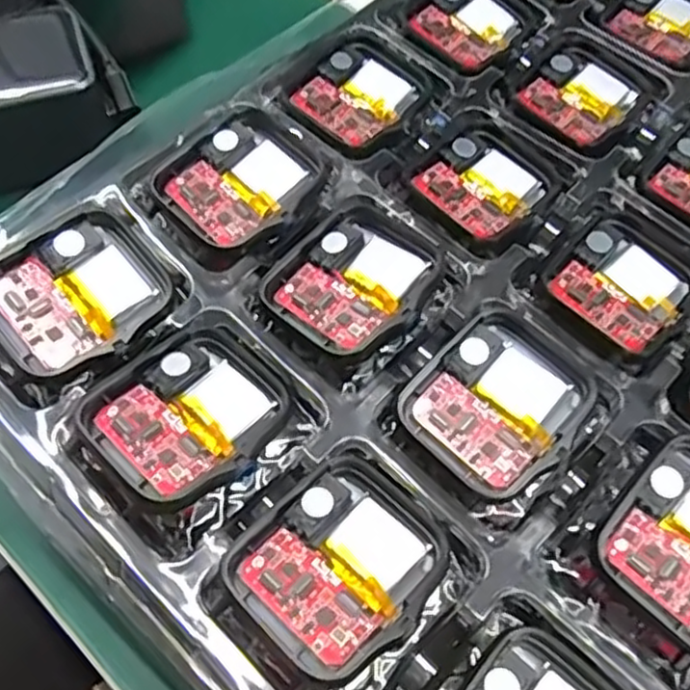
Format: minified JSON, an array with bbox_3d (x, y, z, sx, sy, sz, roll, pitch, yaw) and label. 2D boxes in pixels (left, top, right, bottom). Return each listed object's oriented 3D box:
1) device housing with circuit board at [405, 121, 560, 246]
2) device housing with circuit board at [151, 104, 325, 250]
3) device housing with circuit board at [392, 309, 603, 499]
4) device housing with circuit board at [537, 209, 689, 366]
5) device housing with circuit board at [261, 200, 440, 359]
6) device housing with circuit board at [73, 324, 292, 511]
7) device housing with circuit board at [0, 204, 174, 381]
[{"bbox_3d":[0.043,-0.050,0.208,0.037,0.004,0.042,42,66,18],"label":"device housing with circuit board"},{"bbox_3d":[-0.029,-0.048,0.197,0.043,0.008,0.036,-39,70,-22],"label":"device housing with circuit board"},{"bbox_3d":[0.039,0.014,0.172,0.037,0.011,0.042,41,66,17],"label":"device housing with circuit board"},{"bbox_3d":[0.078,-0.018,0.193,0.037,0.004,0.044,40,66,17],"label":"device housing with circuit board"},{"bbox_3d":[0.005,-0.020,0.186,0.038,0.011,0.045,39,66,17],"label":"device housing with circuit board"},{"bbox_3d":[-0.036,0.016,0.165,0.038,0.010,0.044,40,66,17],"label":"device housing with circuit board"},{"bbox_3d":[-0.068,-0.013,0.177,0.044,0.012,0.037,-35,68,-20],"label":"device housing with circuit board"}]

